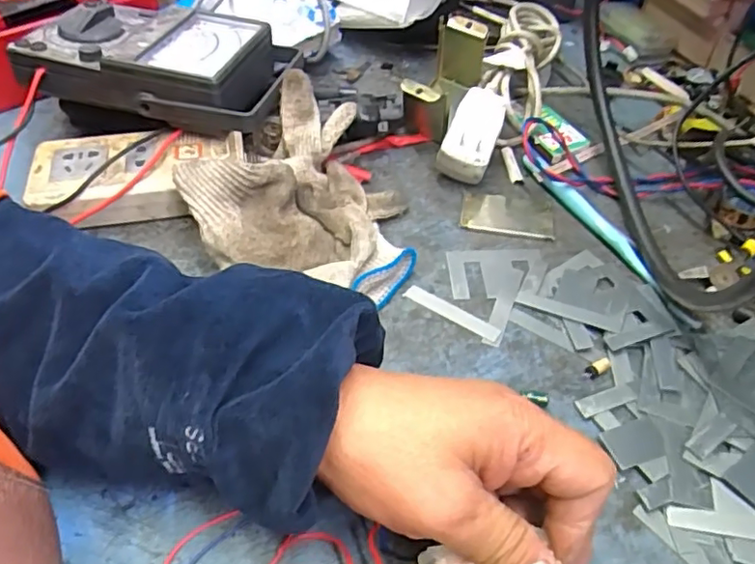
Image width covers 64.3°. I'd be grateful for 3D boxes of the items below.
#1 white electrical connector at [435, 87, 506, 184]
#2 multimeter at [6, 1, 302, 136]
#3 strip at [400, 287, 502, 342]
[{"bbox_3d":[0.072,-0.111,0.465,0.042,0.049,0.070,13,50,12],"label":"white electrical connector"},{"bbox_3d":[-0.163,-0.172,0.467,0.189,0.048,0.123,10,49,7],"label":"multimeter"},{"bbox_3d":[0.047,0.019,0.384,0.066,0.004,0.010,27,54,21],"label":"strip"}]

